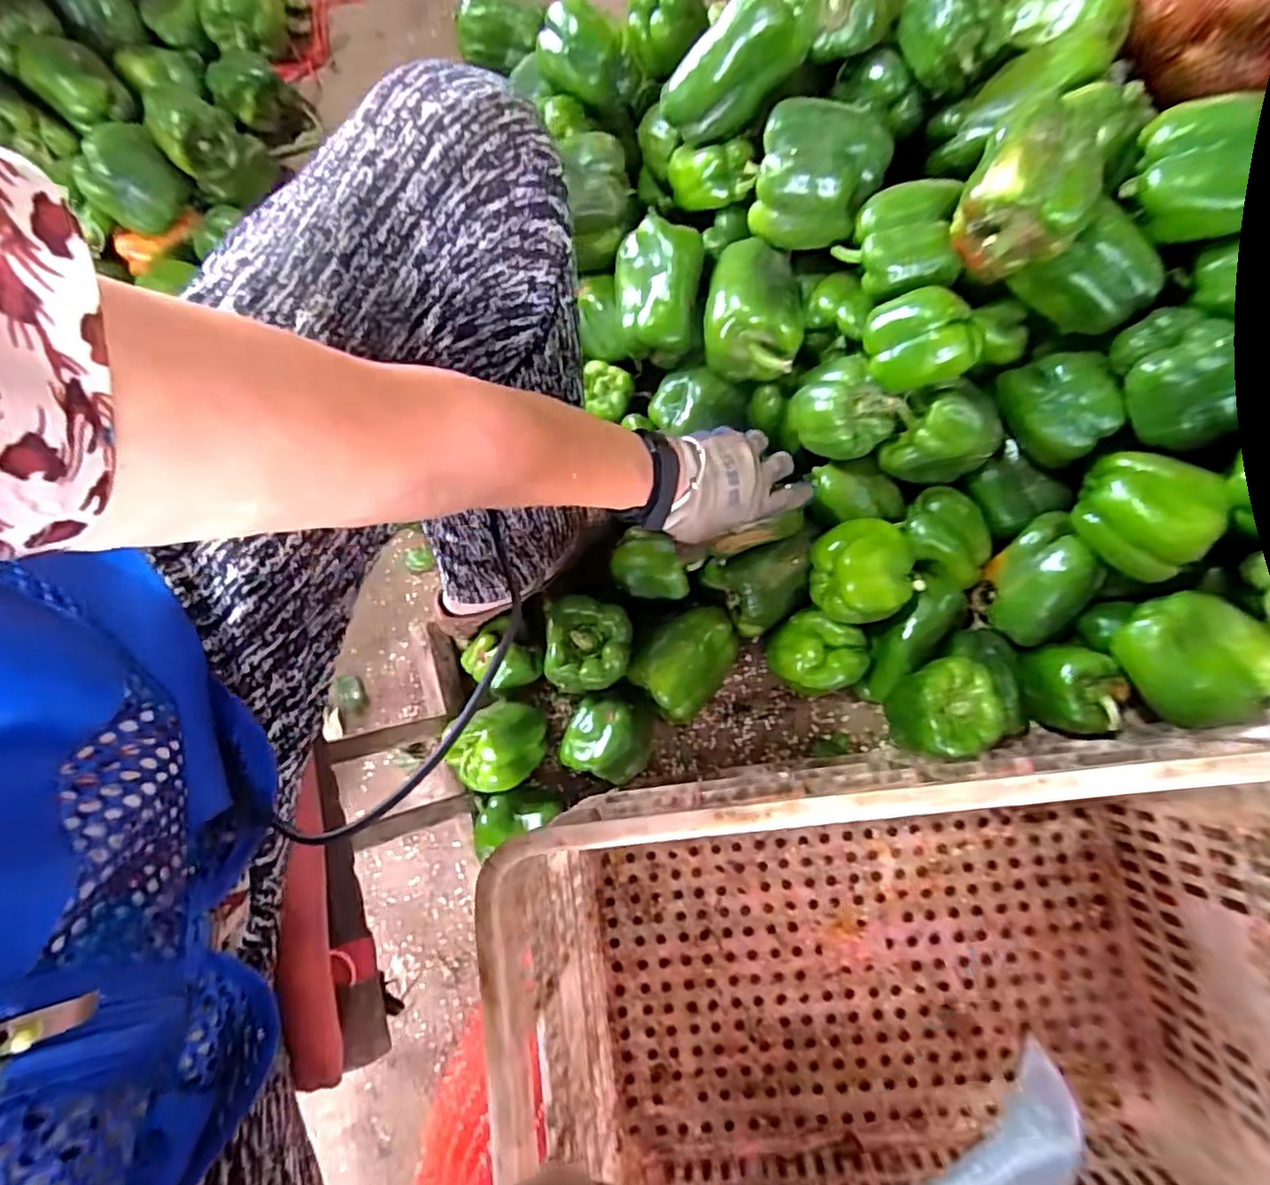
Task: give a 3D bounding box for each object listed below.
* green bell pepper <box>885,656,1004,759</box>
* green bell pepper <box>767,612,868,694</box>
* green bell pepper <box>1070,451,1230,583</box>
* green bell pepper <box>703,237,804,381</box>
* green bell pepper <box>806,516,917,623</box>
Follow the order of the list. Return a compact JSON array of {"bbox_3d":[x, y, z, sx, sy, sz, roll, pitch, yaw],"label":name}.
[{"bbox_3d":[0.262,0.102,0.559,0.093,0.066,0.077,-27,78,-5],"label":"green bell pepper"},{"bbox_3d":[0.173,0.065,0.638,0.086,0.087,0.073,30,79,8],"label":"green bell pepper"},{"bbox_3d":[0.414,-0.063,0.537,0.068,0.091,0.102,-36,79,-7],"label":"green bell pepper"},{"bbox_3d":[0.114,-0.267,0.607,0.085,0.070,0.121,10,77,4],"label":"green bell pepper"},{"bbox_3d":[0.202,-0.019,0.581,0.077,0.069,0.087,0,77,1],"label":"green bell pepper"}]

